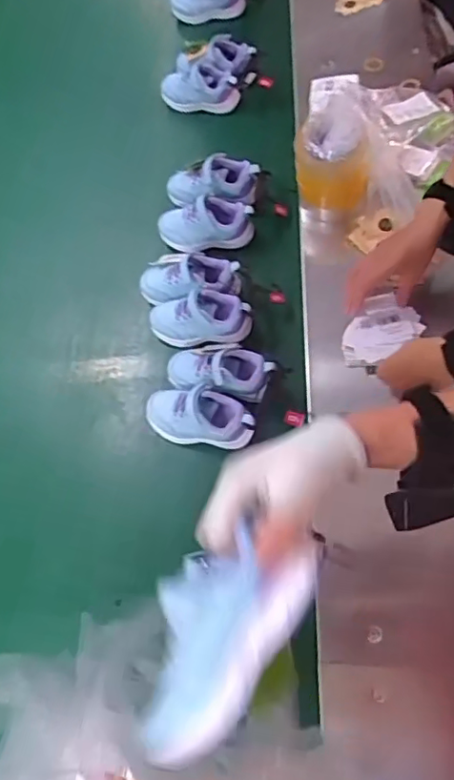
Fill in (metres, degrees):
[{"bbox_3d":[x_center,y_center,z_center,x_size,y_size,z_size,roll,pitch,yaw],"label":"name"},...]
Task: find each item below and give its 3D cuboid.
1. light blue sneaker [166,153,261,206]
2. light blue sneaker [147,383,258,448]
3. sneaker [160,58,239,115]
[{"bbox_3d":[-0.029,-0.359,0.990,0.163,0.065,0.064,-2,63,16],"label":"light blue sneaker"},{"bbox_3d":[-0.037,0.040,0.815,0.161,0.083,0.079,5,66,13],"label":"light blue sneaker"},{"bbox_3d":[-0.055,-0.601,1.144,0.169,0.076,0.073,9,67,14],"label":"sneaker"}]

